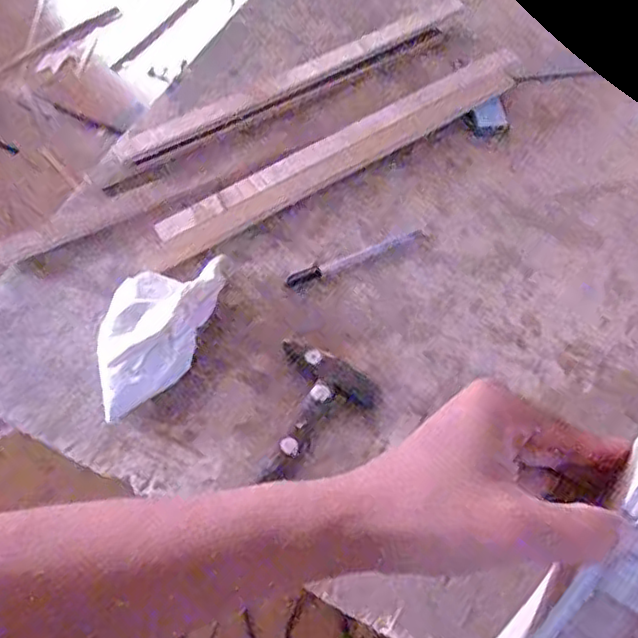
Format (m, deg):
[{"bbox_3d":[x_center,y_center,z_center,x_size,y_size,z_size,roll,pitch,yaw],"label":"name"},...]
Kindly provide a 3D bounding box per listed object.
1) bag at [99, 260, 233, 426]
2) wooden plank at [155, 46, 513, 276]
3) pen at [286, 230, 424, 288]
[{"bbox_3d":[-0.160,0.006,0.619,0.093,0.049,0.181,18,62,11],"label":"bag"},{"bbox_3d":[0.033,-0.191,0.745,0.495,0.015,0.060,-30,64,-15],"label":"wooden plank"},{"bbox_3d":[0.038,-0.066,0.679,0.154,0.006,0.015,-24,62,-12],"label":"pen"}]

